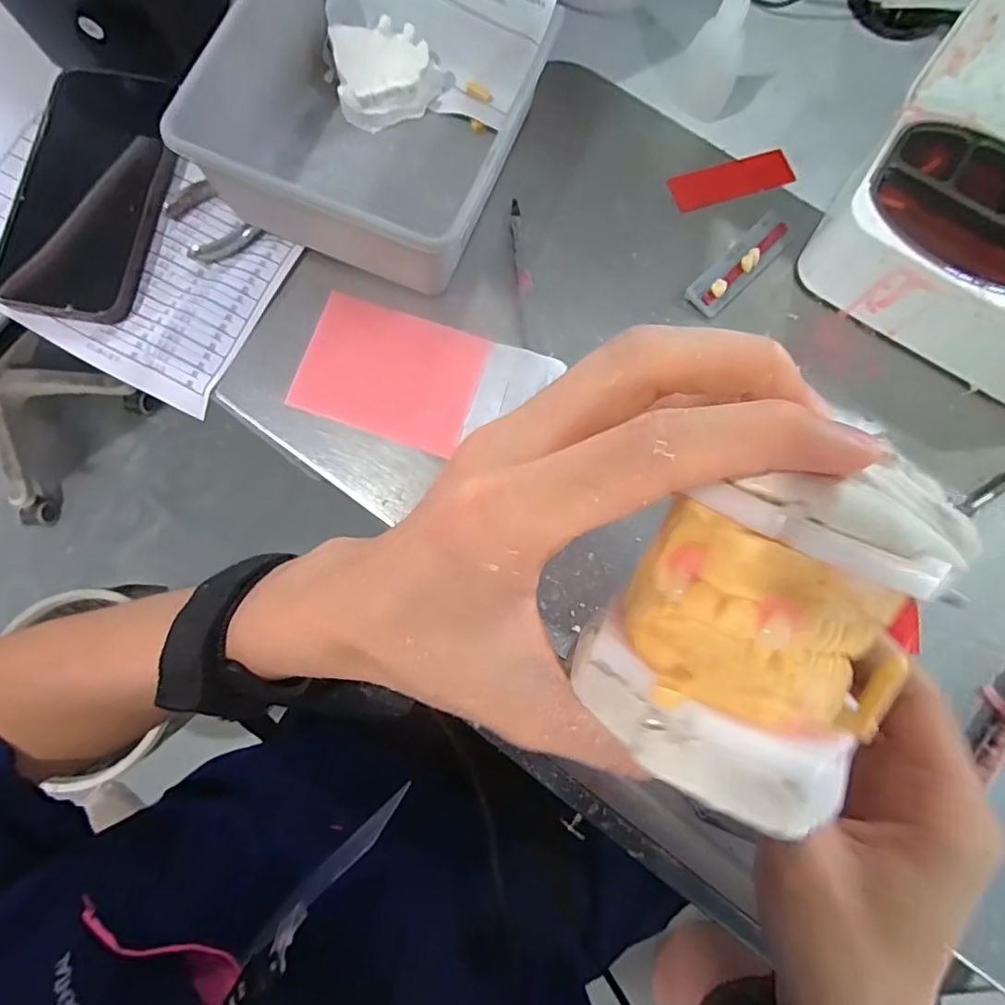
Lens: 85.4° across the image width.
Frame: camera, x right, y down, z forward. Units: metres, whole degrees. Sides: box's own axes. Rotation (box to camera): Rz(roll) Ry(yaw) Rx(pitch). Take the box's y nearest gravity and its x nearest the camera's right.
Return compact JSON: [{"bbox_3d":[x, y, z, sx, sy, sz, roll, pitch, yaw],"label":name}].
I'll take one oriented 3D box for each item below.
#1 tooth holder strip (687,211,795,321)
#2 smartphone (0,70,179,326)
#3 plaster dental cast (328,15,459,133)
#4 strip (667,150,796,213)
[{"bbox_3d":[0.146,-0.147,0.332,0.022,0.010,0.085,44,81,7],"label":"tooth holder strip"},{"bbox_3d":[-0.249,-0.193,0.333,0.080,0.013,0.169,10,78,1],"label":"smartphone"},{"bbox_3d":[-0.067,-0.263,0.337,0.067,0.029,0.052,-9,79,-3],"label":"plaster dental cast"},{"bbox_3d":[0.149,-0.208,0.352,0.085,0.004,0.028,-20,74,-9],"label":"strip"}]

